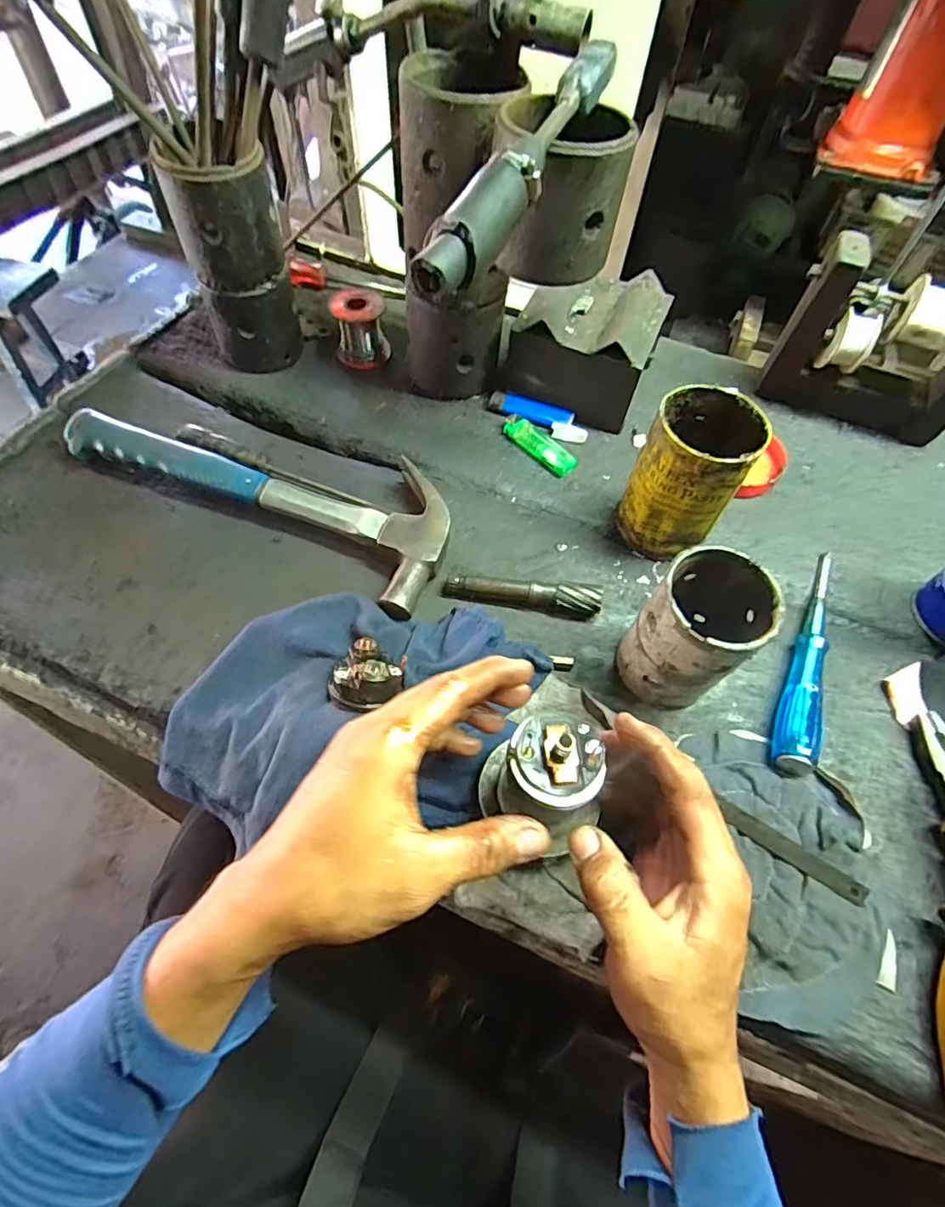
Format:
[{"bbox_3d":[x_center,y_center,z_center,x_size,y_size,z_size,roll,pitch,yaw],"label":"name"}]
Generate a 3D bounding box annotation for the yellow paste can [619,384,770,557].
[{"bbox_3d":[0.161,-0.093,0.430,0.071,0.113,0.077,1,58,-2],"label":"yellow paste can"}]

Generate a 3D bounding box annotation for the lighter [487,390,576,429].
[{"bbox_3d":[0.054,-0.181,0.534,0.081,0.011,0.025,19,59,9],"label":"lighter"}]

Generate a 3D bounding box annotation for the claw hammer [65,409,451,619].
[{"bbox_3d":[-0.170,-0.105,0.468,0.326,0.033,0.110,25,60,12],"label":"claw hammer"}]

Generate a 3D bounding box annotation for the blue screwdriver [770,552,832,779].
[{"bbox_3d":[0.248,0.034,0.411,0.026,0.021,0.196,25,60,12],"label":"blue screwdriver"}]

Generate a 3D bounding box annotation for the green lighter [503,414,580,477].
[{"bbox_3d":[0.060,-0.144,0.515,0.026,0.014,0.080,-36,66,-23],"label":"green lighter"}]

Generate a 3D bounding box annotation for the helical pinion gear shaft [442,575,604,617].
[{"bbox_3d":[0.037,-0.009,0.426,0.117,0.019,0.020,6,58,1],"label":"helical pinion gear shaft"}]

